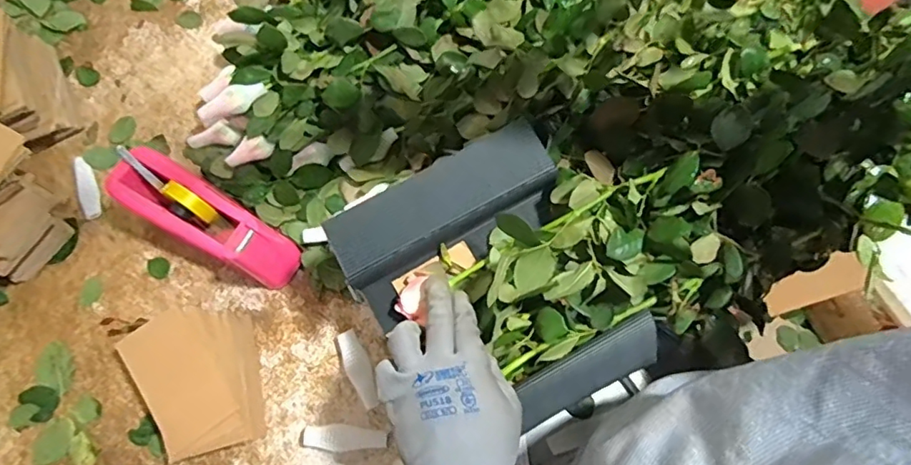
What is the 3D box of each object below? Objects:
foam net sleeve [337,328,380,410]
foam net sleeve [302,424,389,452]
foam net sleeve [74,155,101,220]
[{"bbox_3d":[-0.106,0.152,0.603,0.028,0.024,0.086,-26,74,-6],"label":"foam net sleeve"},{"bbox_3d":[-0.120,0.225,0.587,0.088,0.015,0.025,8,74,4],"label":"foam net sleeve"},{"bbox_3d":[-0.472,-0.056,0.686,0.029,0.015,0.082,-20,74,-4],"label":"foam net sleeve"}]

